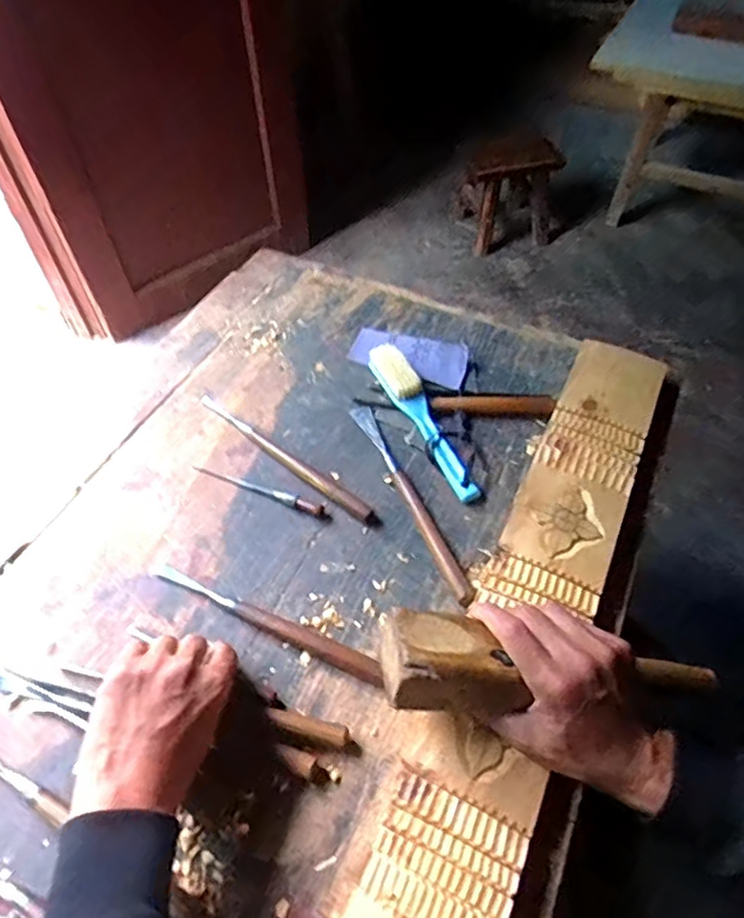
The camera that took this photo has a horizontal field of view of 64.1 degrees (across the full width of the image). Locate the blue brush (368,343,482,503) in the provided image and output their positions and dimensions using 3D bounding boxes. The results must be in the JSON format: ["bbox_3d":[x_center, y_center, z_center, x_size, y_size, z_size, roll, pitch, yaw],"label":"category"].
[{"bbox_3d":[0.055,-0.049,0.664,0.032,0.043,0.223,-19,55,-13],"label":"blue brush"}]

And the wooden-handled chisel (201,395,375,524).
[{"bbox_3d":[-0.101,-0.007,0.650,0.256,0.014,0.021,33,60,23],"label":"wooden-handled chisel"}]

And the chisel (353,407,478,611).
[{"bbox_3d":[0.038,0.035,0.617,0.022,0.015,0.260,-20,55,-14],"label":"chisel"}]

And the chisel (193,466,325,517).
[{"bbox_3d":[-0.121,0.030,0.623,0.150,0.009,0.012,18,55,14],"label":"chisel"}]

